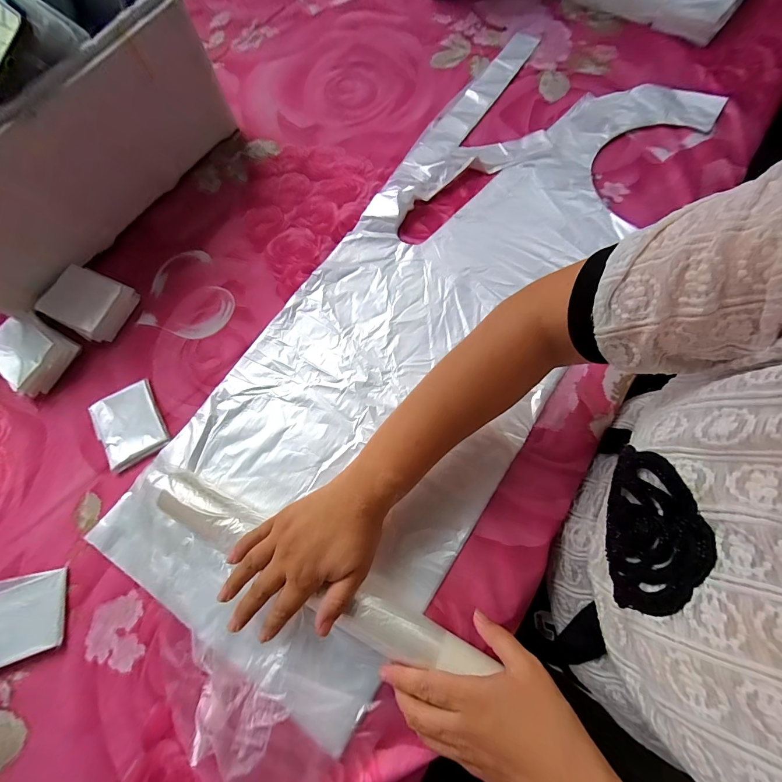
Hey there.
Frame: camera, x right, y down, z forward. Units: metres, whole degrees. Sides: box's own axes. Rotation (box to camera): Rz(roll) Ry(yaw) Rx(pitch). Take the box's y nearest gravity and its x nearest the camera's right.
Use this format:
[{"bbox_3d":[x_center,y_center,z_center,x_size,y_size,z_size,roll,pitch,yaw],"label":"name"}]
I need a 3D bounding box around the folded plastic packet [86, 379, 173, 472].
[{"bbox_3d":[-0.283,0.038,0.384,0.067,0.009,0.085,-29,72,-8],"label":"folded plastic packet"}]

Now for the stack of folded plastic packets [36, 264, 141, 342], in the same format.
[{"bbox_3d":[-0.359,-0.105,0.423,0.081,0.035,0.072,24,73,10],"label":"stack of folded plastic packets"}]

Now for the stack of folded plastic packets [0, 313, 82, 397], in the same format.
[{"bbox_3d":[-0.412,-0.042,0.405,0.082,0.031,0.072,29,74,12],"label":"stack of folded plastic packets"}]

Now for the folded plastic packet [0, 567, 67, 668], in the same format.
[{"bbox_3d":[-0.343,0.208,0.323,0.080,0.005,0.071,-14,71,-3],"label":"folded plastic packet"}]

